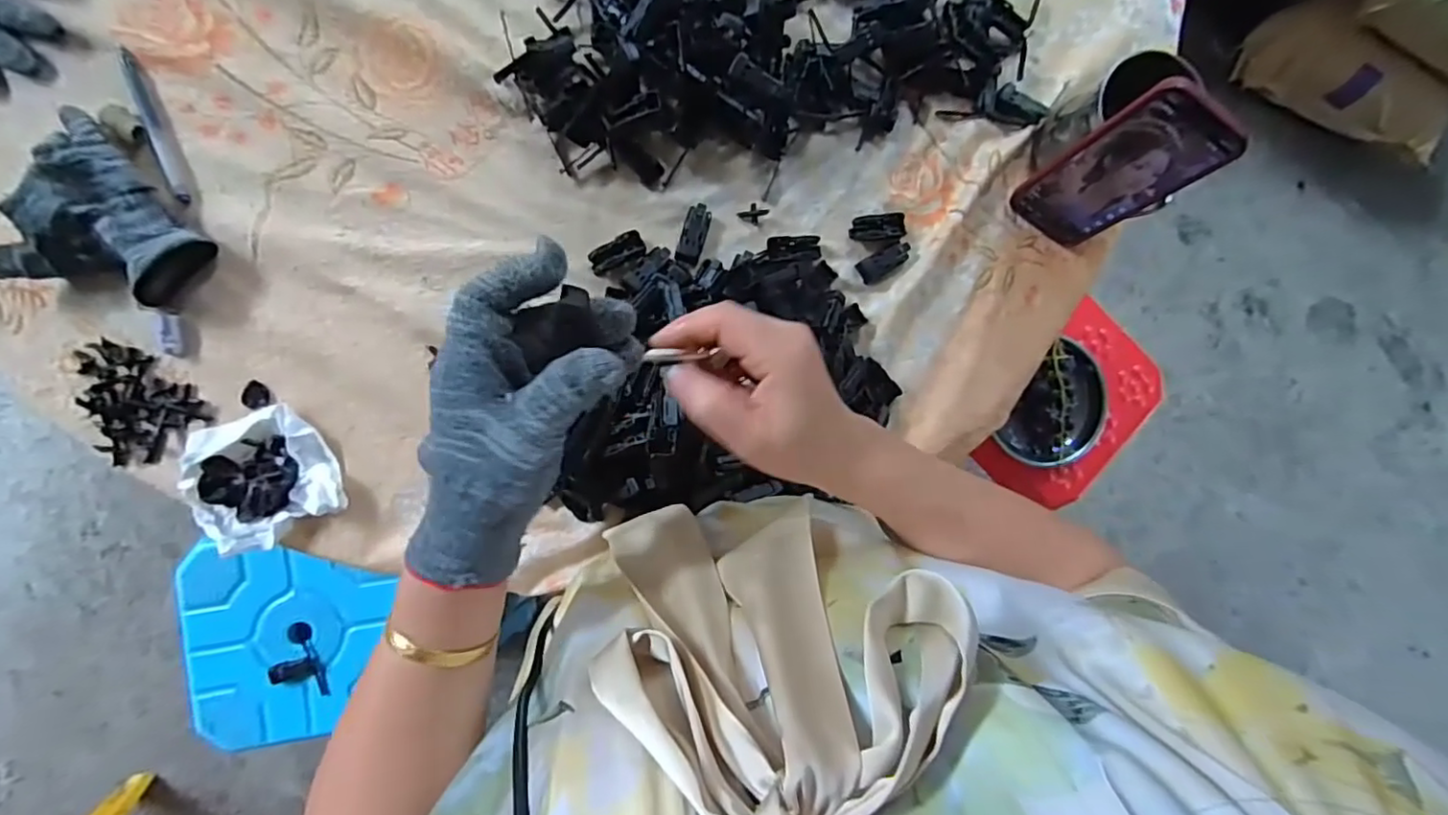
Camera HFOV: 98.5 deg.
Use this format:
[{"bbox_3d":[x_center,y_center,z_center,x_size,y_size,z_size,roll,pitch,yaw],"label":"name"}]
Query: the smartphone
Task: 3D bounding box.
[{"bbox_3d":[0.305,-0.182,0.486,0.073,0.159,0.013,35,73,-7],"label":"smartphone"}]

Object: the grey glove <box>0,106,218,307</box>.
[{"bbox_3d":[-0.444,-0.134,0.450,0.120,0.040,0.127,23,89,-6],"label":"grey glove"}]

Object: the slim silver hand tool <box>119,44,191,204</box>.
[{"bbox_3d":[-0.431,-0.214,0.473,0.016,0.005,0.119,-20,93,-6],"label":"slim silver hand tool"}]

